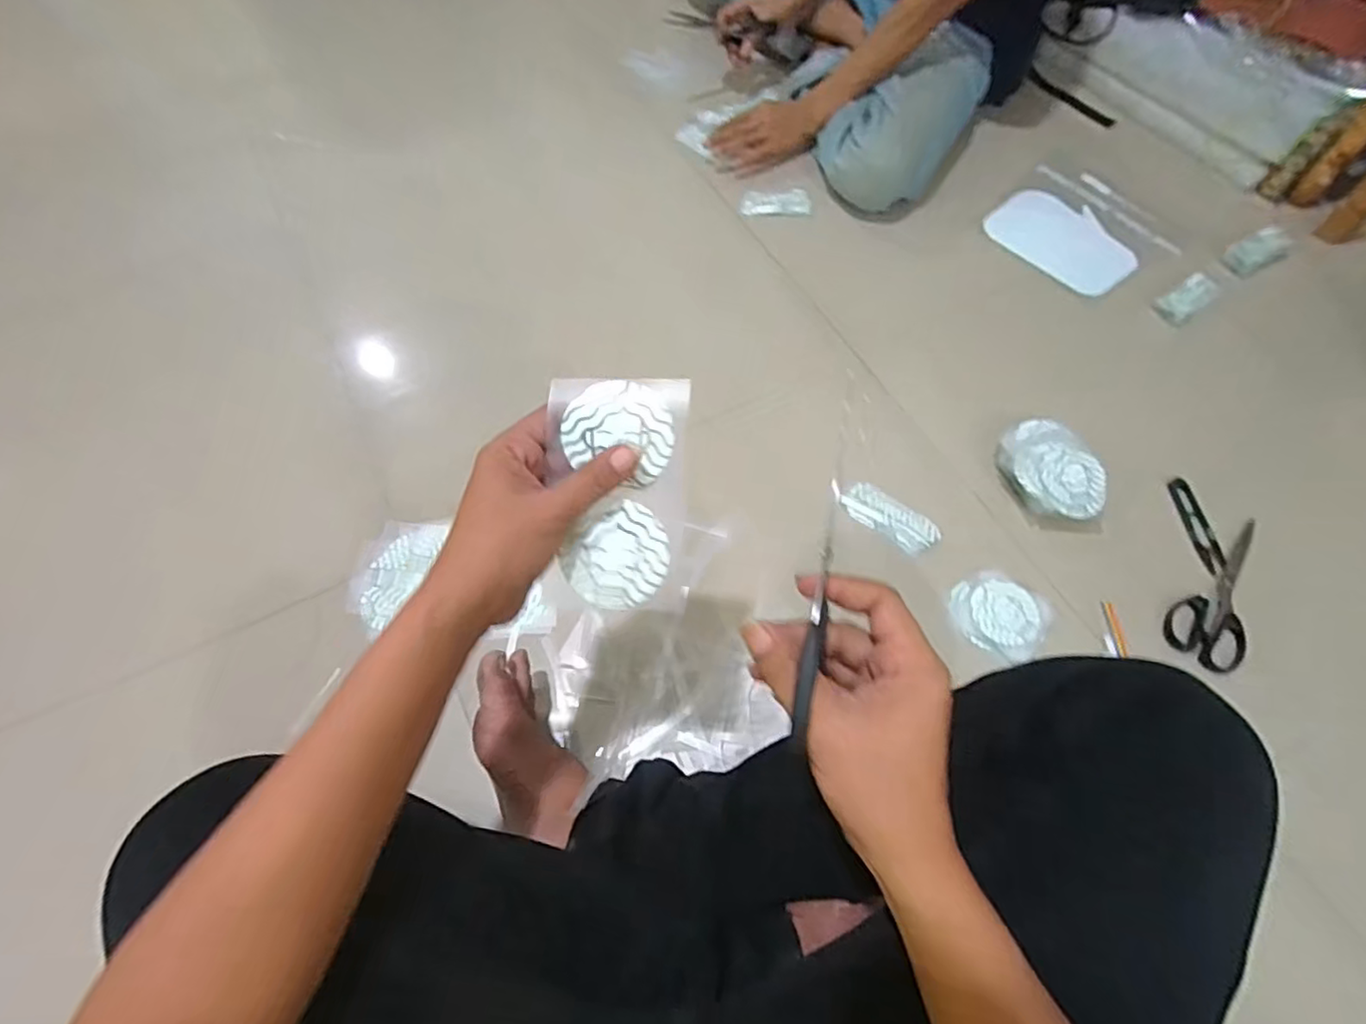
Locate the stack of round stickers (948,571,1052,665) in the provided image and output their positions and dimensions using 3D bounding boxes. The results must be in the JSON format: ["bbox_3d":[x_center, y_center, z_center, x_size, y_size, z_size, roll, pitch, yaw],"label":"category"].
[{"bbox_3d":[0.332,0.107,0.680,0.093,0.023,0.086,40,69,18],"label":"stack of round stickers"}]

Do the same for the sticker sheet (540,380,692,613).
[{"bbox_3d":[-0.041,-0.011,0.398,0.084,0.008,0.139,3,92,3],"label":"sticker sheet"}]

